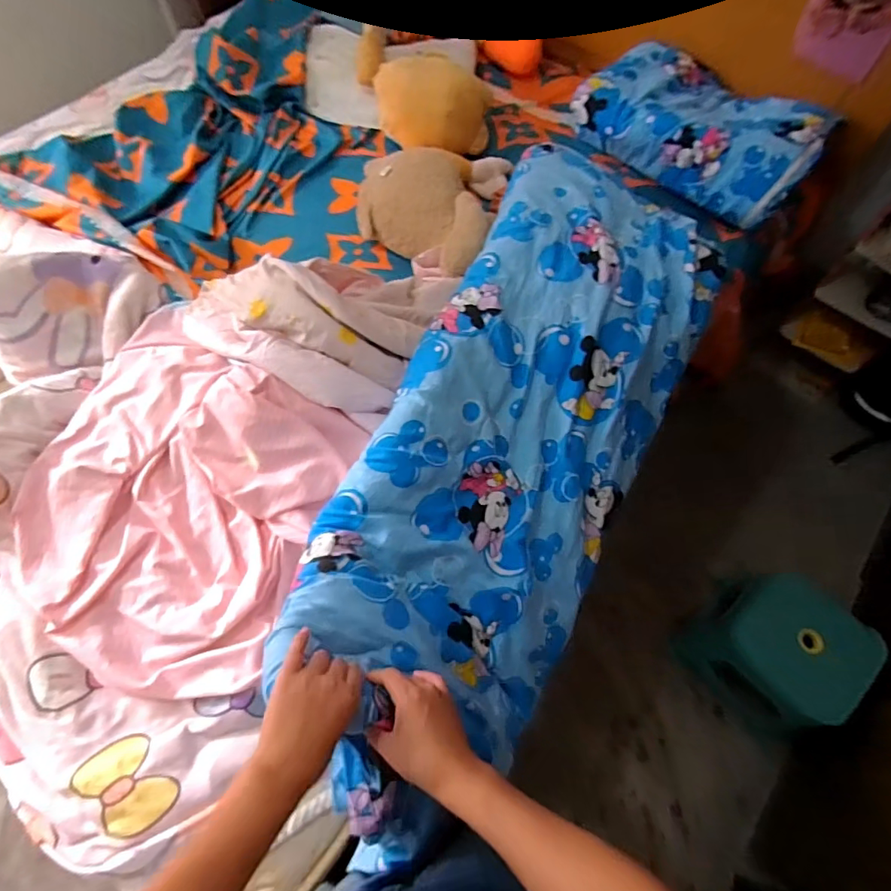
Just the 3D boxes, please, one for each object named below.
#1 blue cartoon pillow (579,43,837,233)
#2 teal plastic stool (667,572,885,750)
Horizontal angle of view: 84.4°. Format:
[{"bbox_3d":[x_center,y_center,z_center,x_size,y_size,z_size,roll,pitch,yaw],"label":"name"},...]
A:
[{"bbox_3d":[0.634,-0.792,1.206,0.544,0.127,0.374,41,71,17],"label":"blue cartoon pillow"},{"bbox_3d":[0.739,0.458,1.127,0.254,0.307,0.242,-41,72,-18],"label":"teal plastic stool"}]

